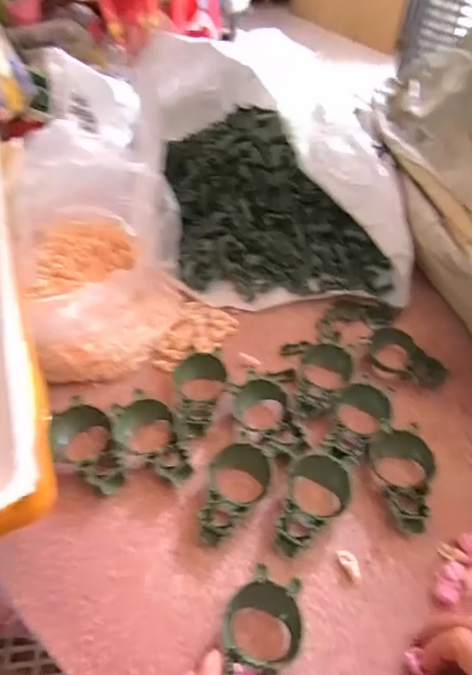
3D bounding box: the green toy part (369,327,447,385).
[{"bbox_3d":[0.199,0.018,0.544,0.086,0.018,0.065,19,52,15],"label":"green toy part"}]

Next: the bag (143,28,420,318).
[{"bbox_3d":[0.051,-0.284,0.676,0.344,0.215,0.464,-5,49,-5],"label":"bag"}]

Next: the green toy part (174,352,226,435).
[{"bbox_3d":[-0.039,0.057,0.497,0.052,0.026,0.093,2,62,1],"label":"green toy part"}]

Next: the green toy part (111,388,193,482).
[{"bbox_3d":[-0.084,0.100,0.459,0.056,0.027,0.097,-17,52,-15],"label":"green toy part"}]

